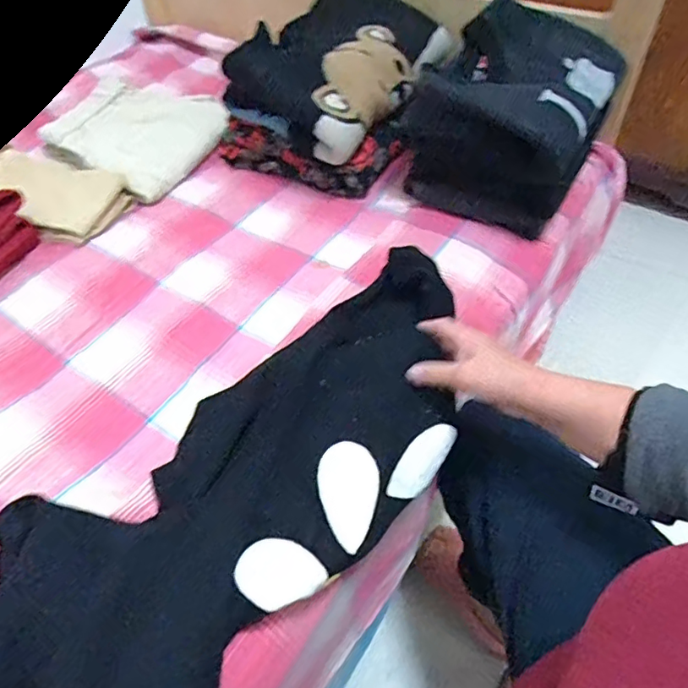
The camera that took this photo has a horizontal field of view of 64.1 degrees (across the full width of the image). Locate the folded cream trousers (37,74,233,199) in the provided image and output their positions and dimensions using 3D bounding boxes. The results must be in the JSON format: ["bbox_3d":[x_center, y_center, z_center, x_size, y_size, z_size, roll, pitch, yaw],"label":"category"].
[{"bbox_3d":[-0.331,-0.343,0.885,0.244,0.043,0.264,16,54,14],"label":"folded cream trousers"}]

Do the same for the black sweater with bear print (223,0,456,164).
[{"bbox_3d":[-0.006,-0.413,0.815,0.228,0.100,0.280,28,57,23],"label":"black sweater with bear print"}]

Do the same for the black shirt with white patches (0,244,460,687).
[{"bbox_3d":[-0.146,0.201,0.437,0.236,0.063,0.837,34,62,25],"label":"black shirt with white patches"}]

